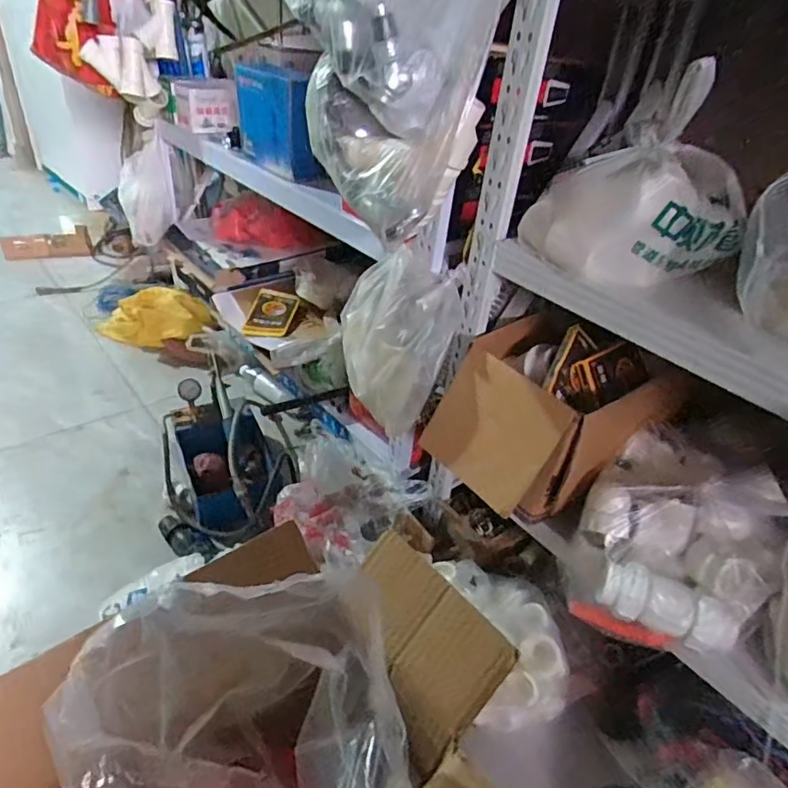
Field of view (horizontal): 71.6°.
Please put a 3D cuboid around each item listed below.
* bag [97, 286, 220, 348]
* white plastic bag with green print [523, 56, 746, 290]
[{"bbox_3d":[-0.759,-0.236,1.678,0.408,0.145,0.126,-5,33,12],"label":"bag"},{"bbox_3d":[0.313,-0.266,0.699,0.253,0.209,0.149,27,39,26],"label":"white plastic bag with green print"}]

